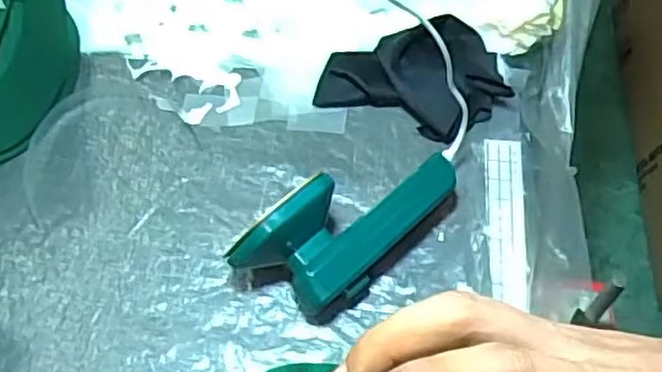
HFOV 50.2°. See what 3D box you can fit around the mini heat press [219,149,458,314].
[{"bbox_3d":[0.021,0.028,0.548,0.192,0.070,0.074,-32,63,-17],"label":"mini heat press"}]

